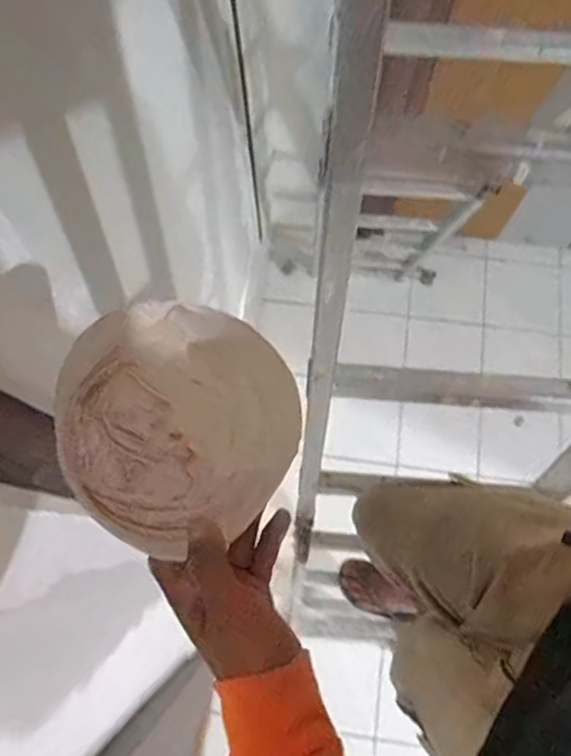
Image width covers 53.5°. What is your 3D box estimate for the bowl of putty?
[{"bbox_3d":[-0.083,0.027,0.421,0.179,0.042,0.165,0,73,1],"label":"bowl of putty"}]

